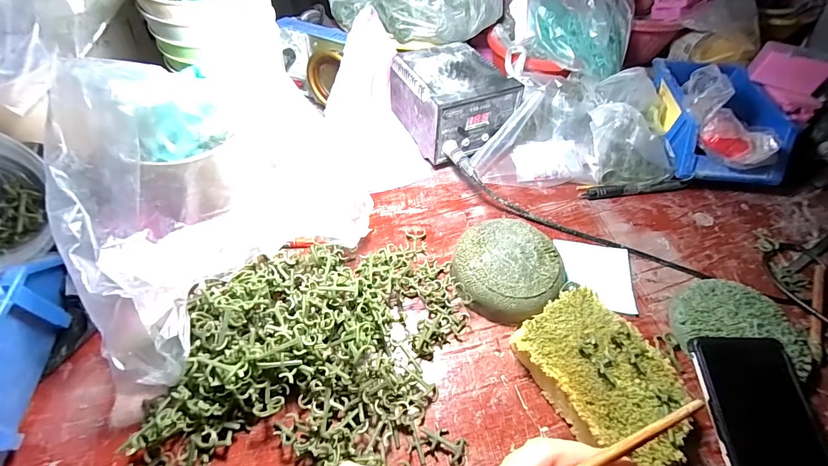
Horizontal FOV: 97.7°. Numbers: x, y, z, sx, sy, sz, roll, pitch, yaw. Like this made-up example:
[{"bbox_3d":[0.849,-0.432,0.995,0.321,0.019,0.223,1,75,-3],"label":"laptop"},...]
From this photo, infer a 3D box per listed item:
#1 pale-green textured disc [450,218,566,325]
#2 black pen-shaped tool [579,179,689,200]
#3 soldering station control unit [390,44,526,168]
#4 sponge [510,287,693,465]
[{"bbox_3d":[0.090,0.035,0.356,0.098,0.036,0.099,1,54,-2],"label":"pale-green textured disc"},{"bbox_3d":[0.277,-0.055,0.450,0.149,0.015,0.013,-7,55,-7],"label":"black pen-shaped tool"},{"bbox_3d":[0.045,-0.172,0.471,0.111,0.092,0.140,-21,58,-17],"label":"soldering station control unit"},{"bbox_3d":[0.151,0.118,0.293,0.092,0.045,0.132,-24,59,-19],"label":"sponge"}]

